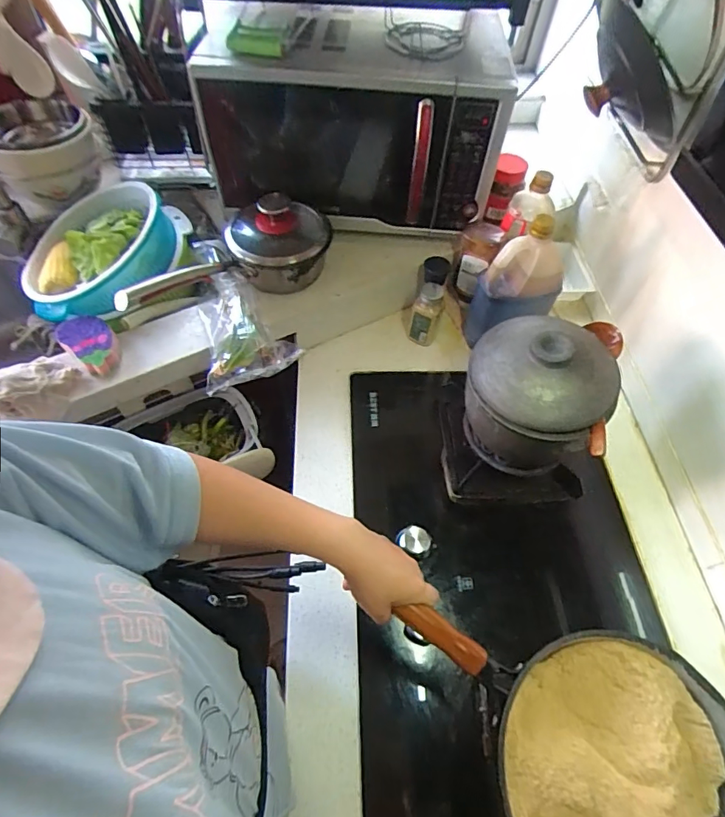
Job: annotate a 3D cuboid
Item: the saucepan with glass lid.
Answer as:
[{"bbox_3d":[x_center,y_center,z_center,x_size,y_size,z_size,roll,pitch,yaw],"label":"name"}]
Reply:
[{"bbox_3d":[-0.223,-0.266,0.761,0.361,0.118,0.175,-22,61,-17],"label":"saucepan with glass lid"}]

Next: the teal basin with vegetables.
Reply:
[{"bbox_3d":[-0.457,-0.276,0.820,0.272,0.100,0.272,-6,63,12],"label":"teal basin with vegetables"}]

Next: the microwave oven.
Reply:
[{"bbox_3d":[-0.014,-0.536,0.827,0.479,0.260,0.297,4,57,0],"label":"microwave oven"}]

